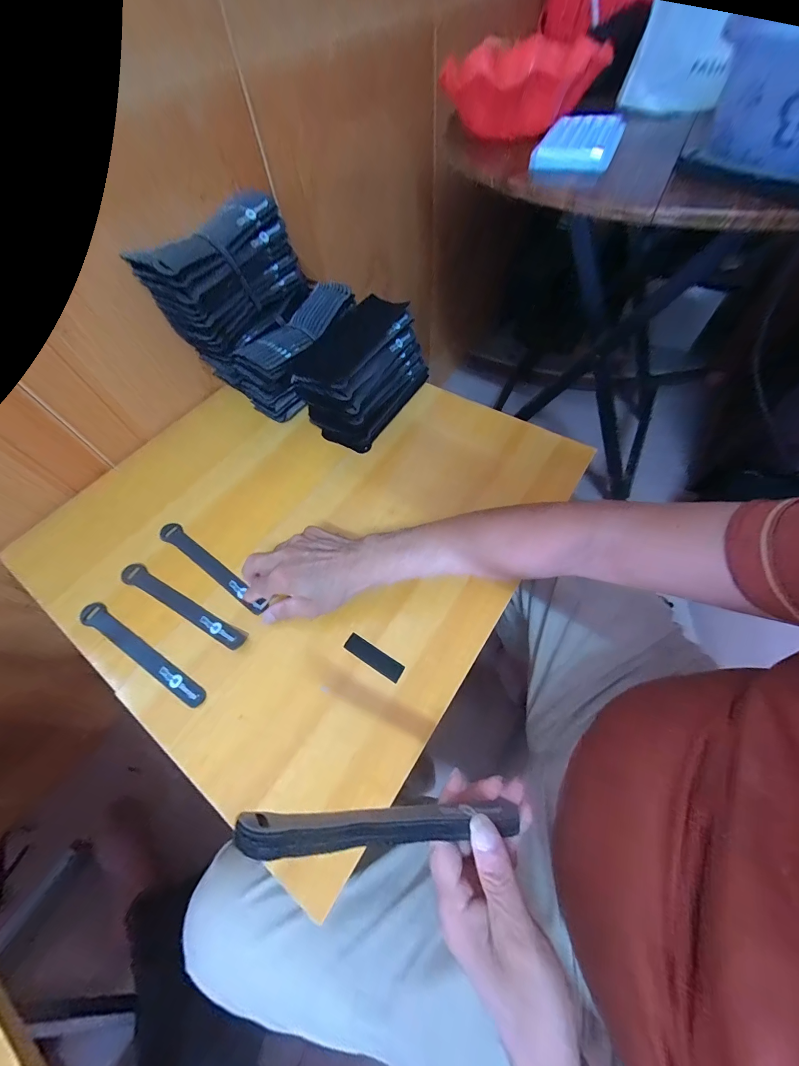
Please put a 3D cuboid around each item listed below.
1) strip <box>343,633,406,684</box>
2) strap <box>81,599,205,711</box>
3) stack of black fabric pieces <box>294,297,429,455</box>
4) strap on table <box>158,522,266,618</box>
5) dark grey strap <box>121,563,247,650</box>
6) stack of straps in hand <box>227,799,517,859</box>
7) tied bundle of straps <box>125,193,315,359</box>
[{"bbox_3d":[-0.028,0.133,0.383,0.068,0.004,0.020,28,65,18],"label":"strip"},{"bbox_3d":[-0.292,0.133,0.402,0.195,0.004,0.025,25,64,17],"label":"strap"},{"bbox_3d":[-0.051,-0.239,0.529,0.115,0.118,0.202,22,64,15],"label":"stack of black fabric pieces"},{"bbox_3d":[-0.237,0.042,0.450,0.192,0.007,0.023,33,67,20],"label":"strap on table"},{"bbox_3d":[-0.262,0.084,0.426,0.194,0.008,0.025,23,64,16],"label":"dark grey strap"},{"bbox_3d":[-0.001,0.185,0.227,0.194,0.020,0.017,19,57,-25],"label":"stack of straps in hand"},{"bbox_3d":[-0.232,-0.357,0.494,0.077,0.123,0.200,33,67,20],"label":"tied bundle of straps"}]

